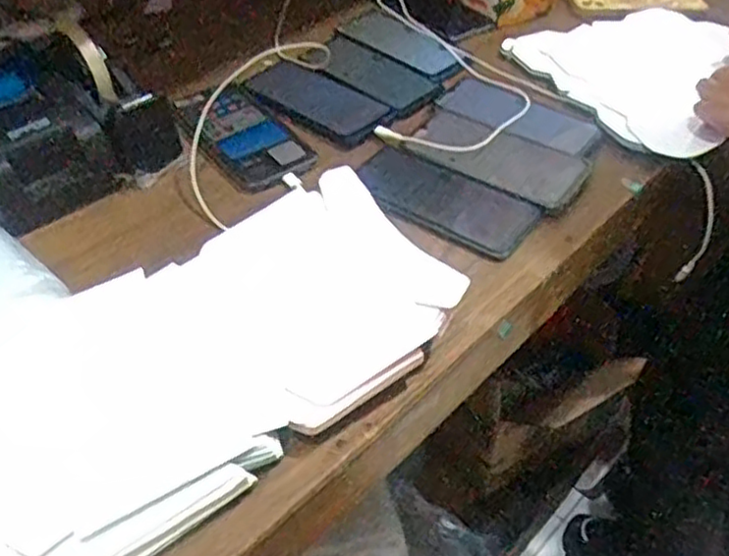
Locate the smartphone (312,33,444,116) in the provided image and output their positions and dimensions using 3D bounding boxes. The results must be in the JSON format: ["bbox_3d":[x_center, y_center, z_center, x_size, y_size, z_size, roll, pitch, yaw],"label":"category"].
[{"bbox_3d":[0.013,-0.217,0.756,0.144,0.013,0.071,34,53,28],"label":"smartphone"}]

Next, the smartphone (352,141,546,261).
[{"bbox_3d":[0.065,-0.069,0.625,0.162,0.013,0.080,28,51,24],"label":"smartphone"}]

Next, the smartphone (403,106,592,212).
[{"bbox_3d":[0.121,-0.116,0.664,0.164,0.009,0.081,29,51,24],"label":"smartphone"}]

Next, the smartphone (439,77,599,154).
[{"bbox_3d":[0.158,-0.167,0.718,0.159,0.007,0.077,29,51,24],"label":"smartphone"}]

